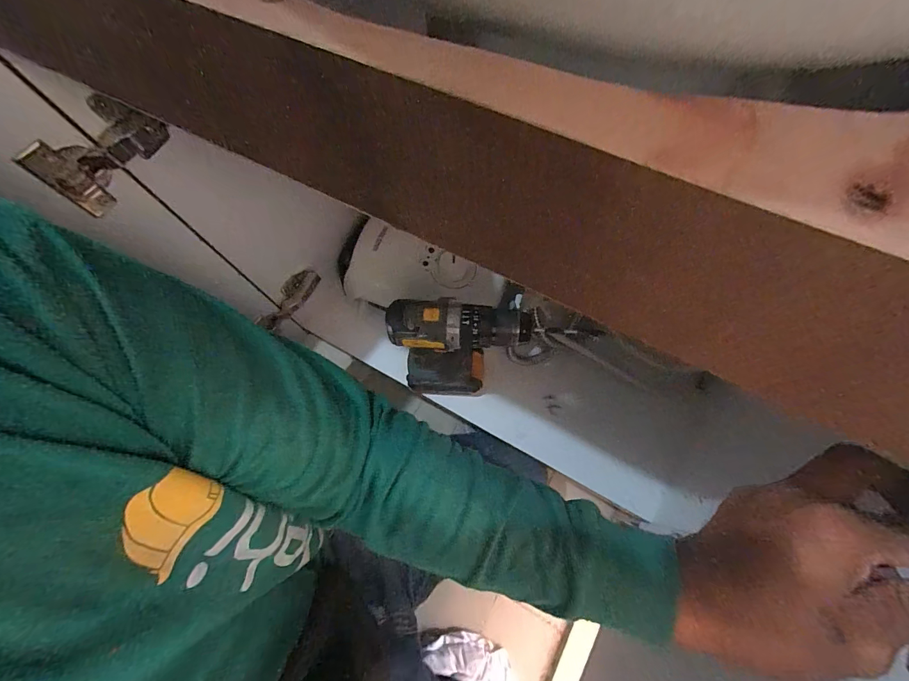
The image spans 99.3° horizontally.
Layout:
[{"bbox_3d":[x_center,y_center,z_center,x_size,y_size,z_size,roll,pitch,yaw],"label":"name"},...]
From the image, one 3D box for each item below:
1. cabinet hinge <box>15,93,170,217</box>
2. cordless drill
[{"bbox_3d":[-0.274,-0.147,0.306,0.024,0.058,0.091,35,74,13],"label":"cabinet hinge"},{"bbox_3d":[0.007,0.017,0.530,0.162,0.232,0.068,-1,70,1],"label":"cordless drill"}]

